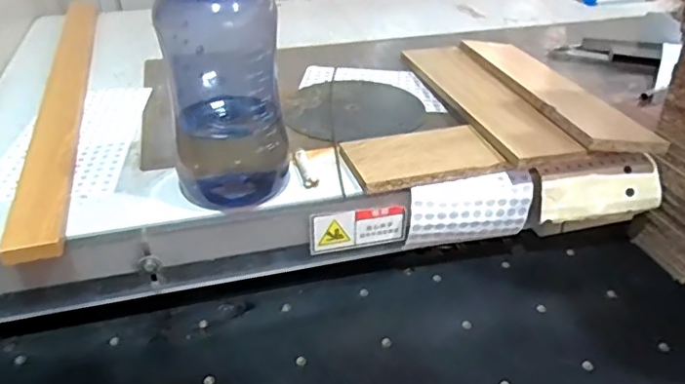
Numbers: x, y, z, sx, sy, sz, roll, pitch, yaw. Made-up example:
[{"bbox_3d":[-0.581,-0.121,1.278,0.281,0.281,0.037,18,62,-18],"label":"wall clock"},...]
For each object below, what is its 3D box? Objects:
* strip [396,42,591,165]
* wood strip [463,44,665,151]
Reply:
[{"bbox_3d":[0.167,-0.122,0.703,0.086,0.009,0.343,-7,32,-10],"label":"strip"},{"bbox_3d":[0.255,-0.134,0.716,0.098,0.020,0.351,-6,32,-9],"label":"wood strip"}]

